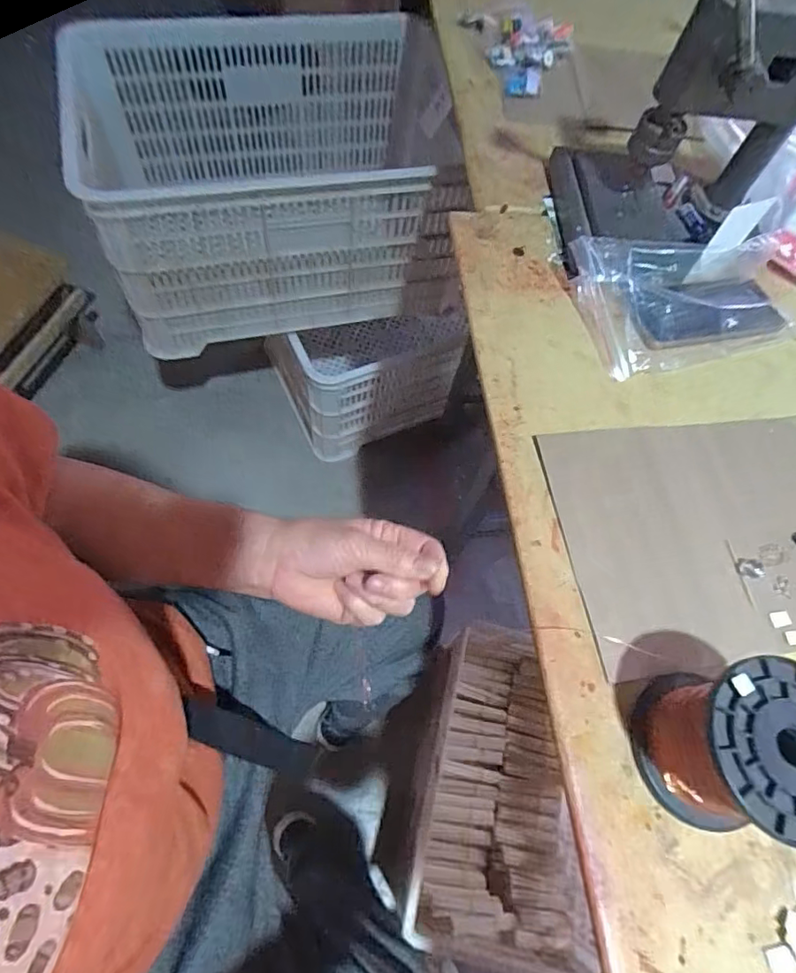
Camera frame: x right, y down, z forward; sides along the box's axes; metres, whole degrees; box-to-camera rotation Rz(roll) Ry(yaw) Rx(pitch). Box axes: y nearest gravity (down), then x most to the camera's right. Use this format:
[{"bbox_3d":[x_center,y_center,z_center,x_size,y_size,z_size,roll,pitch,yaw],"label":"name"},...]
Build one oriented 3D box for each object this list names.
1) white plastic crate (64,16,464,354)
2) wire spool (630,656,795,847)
[{"bbox_3d":[-0.194,-0.516,0.914,0.552,0.307,0.387,-15,67,-13],"label":"white plastic crate"},{"bbox_3d":[0.215,0.164,0.338,0.100,0.091,0.093,3,64,-5],"label":"wire spool"}]

